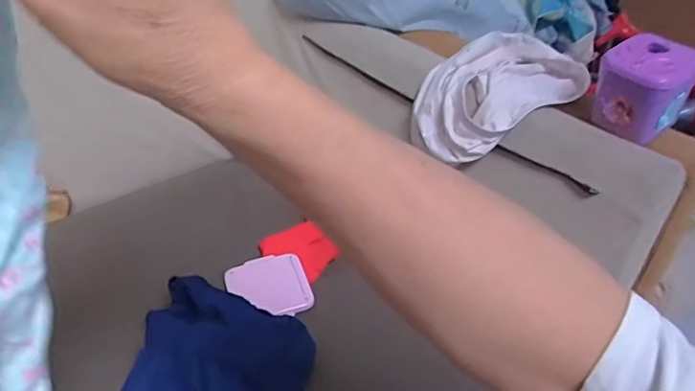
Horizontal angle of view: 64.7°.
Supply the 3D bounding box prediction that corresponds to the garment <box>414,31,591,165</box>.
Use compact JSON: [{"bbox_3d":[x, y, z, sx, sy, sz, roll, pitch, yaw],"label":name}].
[{"bbox_3d":[0.197,-0.136,0.738,0.191,0.116,0.145,-19,42,-28],"label":"garment"}]

